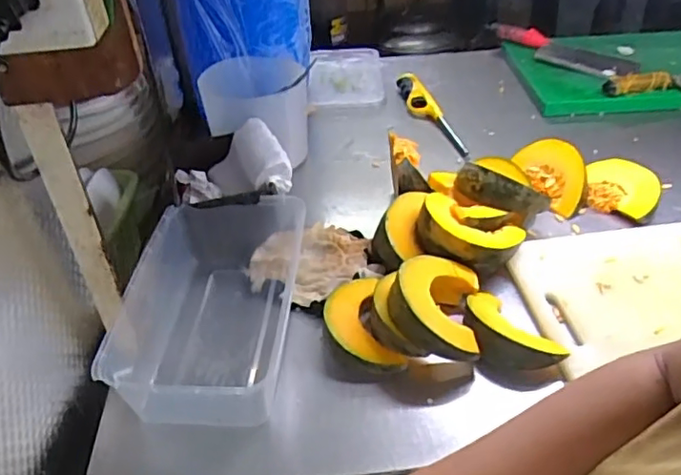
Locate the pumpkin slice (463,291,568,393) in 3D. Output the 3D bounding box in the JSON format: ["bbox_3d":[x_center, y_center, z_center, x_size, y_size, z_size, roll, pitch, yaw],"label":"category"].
[{"bbox_3d":[0.159,0.093,0.589,0.077,0.036,0.121,-21,40,-21],"label":"pumpkin slice"}]

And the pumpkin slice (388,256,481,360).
[{"bbox_3d":[0.092,0.066,0.606,0.096,0.050,0.124,32,36,-10],"label":"pumpkin slice"}]

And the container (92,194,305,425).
[{"bbox_3d":[-0.138,0.071,0.612,0.178,0.087,0.275,1,38,7],"label":"container"}]

